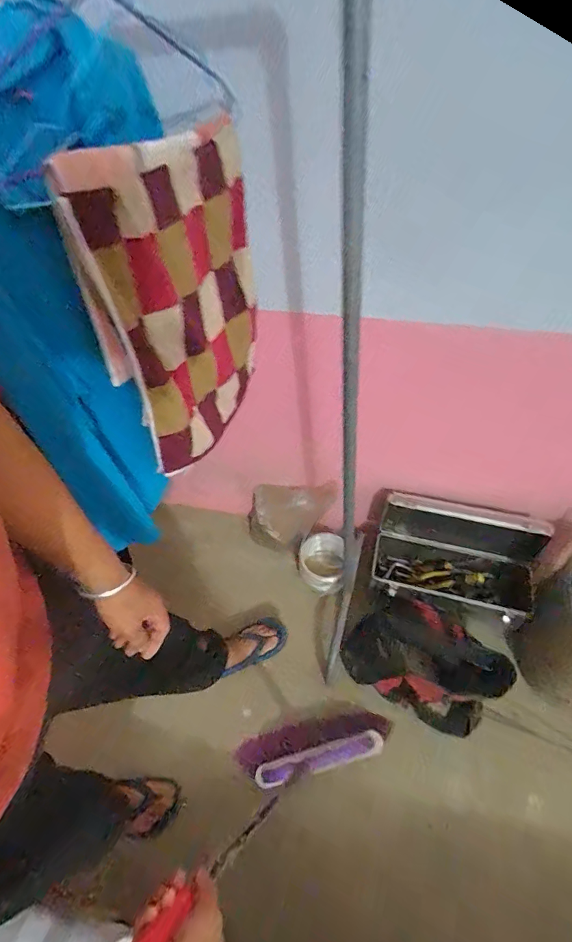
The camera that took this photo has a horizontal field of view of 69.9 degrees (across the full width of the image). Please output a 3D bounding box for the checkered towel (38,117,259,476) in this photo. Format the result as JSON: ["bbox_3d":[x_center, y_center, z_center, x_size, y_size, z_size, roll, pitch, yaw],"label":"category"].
[{"bbox_3d":[-0.129,-0.242,0.615,0.067,0.405,0.341,18,55,16],"label":"checkered towel"}]

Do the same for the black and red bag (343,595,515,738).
[{"bbox_3d":[0.368,0.494,1.092,0.396,0.160,0.251,24,57,20],"label":"black and red bag"}]

